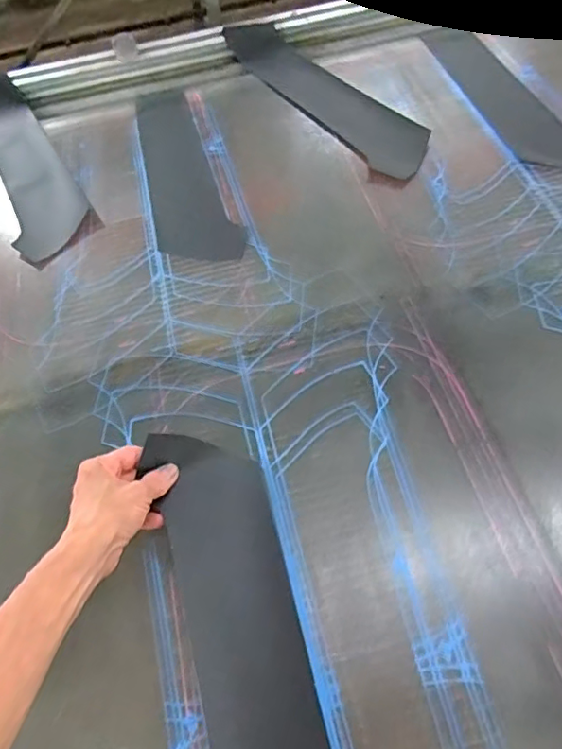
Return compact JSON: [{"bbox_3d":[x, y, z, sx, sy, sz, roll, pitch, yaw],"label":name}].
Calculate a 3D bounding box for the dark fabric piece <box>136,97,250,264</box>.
[{"bbox_3d":[-0.149,-0.301,0.827,0.110,0.006,0.388,-16,58,-5],"label":"dark fabric piece"}]

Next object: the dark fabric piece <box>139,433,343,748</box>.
[{"bbox_3d":[-0.016,0.250,0.427,0.100,0.051,0.453,-15,55,-5],"label":"dark fabric piece"}]

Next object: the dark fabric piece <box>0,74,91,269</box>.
[{"bbox_3d":[-0.394,-0.346,0.848,0.115,0.044,0.467,-24,60,-10],"label":"dark fabric piece"}]

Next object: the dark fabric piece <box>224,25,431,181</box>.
[{"bbox_3d":[0.072,-0.456,0.900,0.103,0.031,0.458,-33,62,-15],"label":"dark fabric piece"}]

